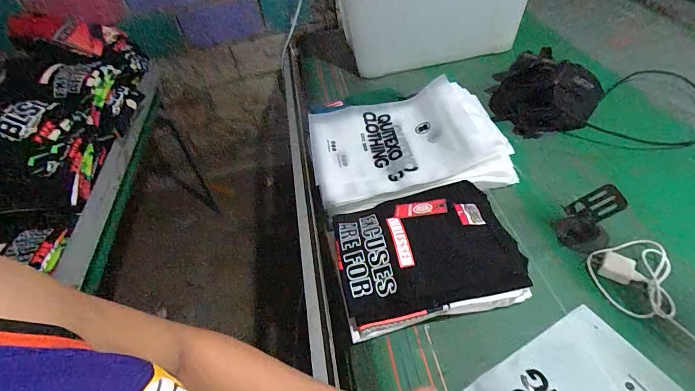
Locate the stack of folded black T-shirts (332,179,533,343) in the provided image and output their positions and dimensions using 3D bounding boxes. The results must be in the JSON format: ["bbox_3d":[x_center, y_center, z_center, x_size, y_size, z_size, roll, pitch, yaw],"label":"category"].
[{"bbox_3d":[0.125,0.094,0.627,0.286,0.095,0.227,-12,43,-3],"label":"stack of folded black T-shirts"}]

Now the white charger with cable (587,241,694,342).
[{"bbox_3d":[0.450,0.190,0.520,0.108,0.034,0.314,-2,46,10],"label":"white charger with cable"}]

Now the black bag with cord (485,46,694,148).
[{"bbox_3d":[0.616,-0.245,0.914,0.487,0.096,0.288,5,47,17],"label":"black bag with cord"}]

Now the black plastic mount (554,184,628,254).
[{"bbox_3d":[0.415,0.036,0.629,0.085,0.093,0.075,28,55,33],"label":"black plastic mount"}]

